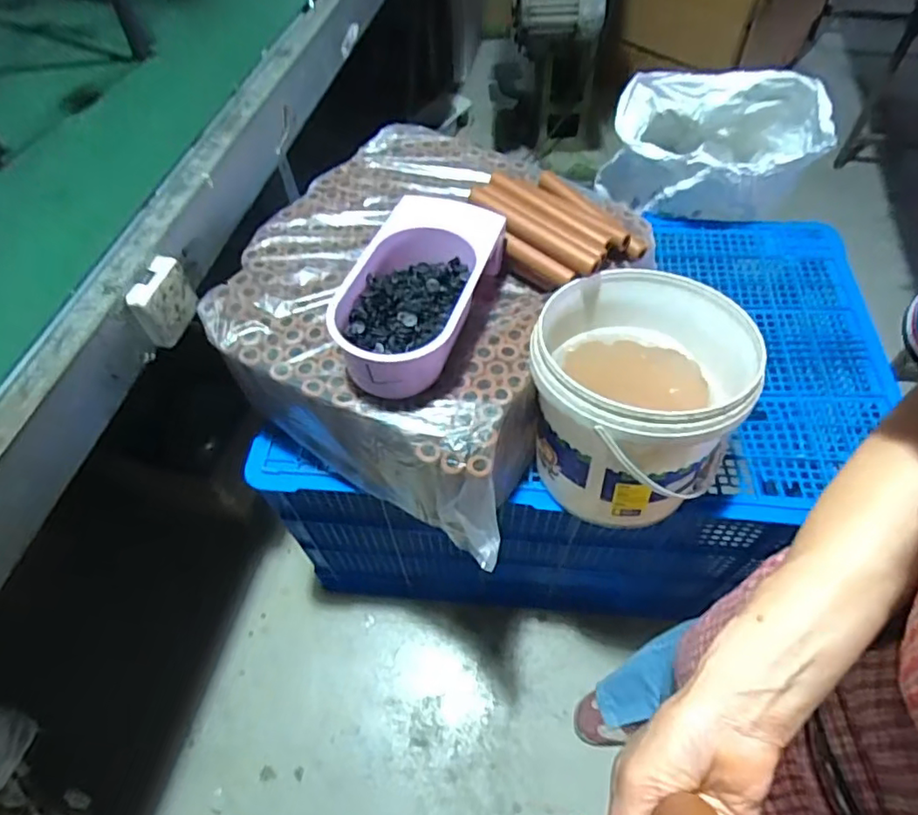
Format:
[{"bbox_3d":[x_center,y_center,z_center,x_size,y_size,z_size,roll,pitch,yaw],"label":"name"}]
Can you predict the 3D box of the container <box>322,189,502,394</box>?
[{"bbox_3d":[-0.055,-0.149,0.717,0.161,0.088,0.305,15,58,12],"label":"container"}]

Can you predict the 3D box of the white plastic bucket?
[{"bbox_3d":[0.222,-0.024,0.761,0.252,0.228,0.276,15,58,12],"label":"white plastic bucket"}]

